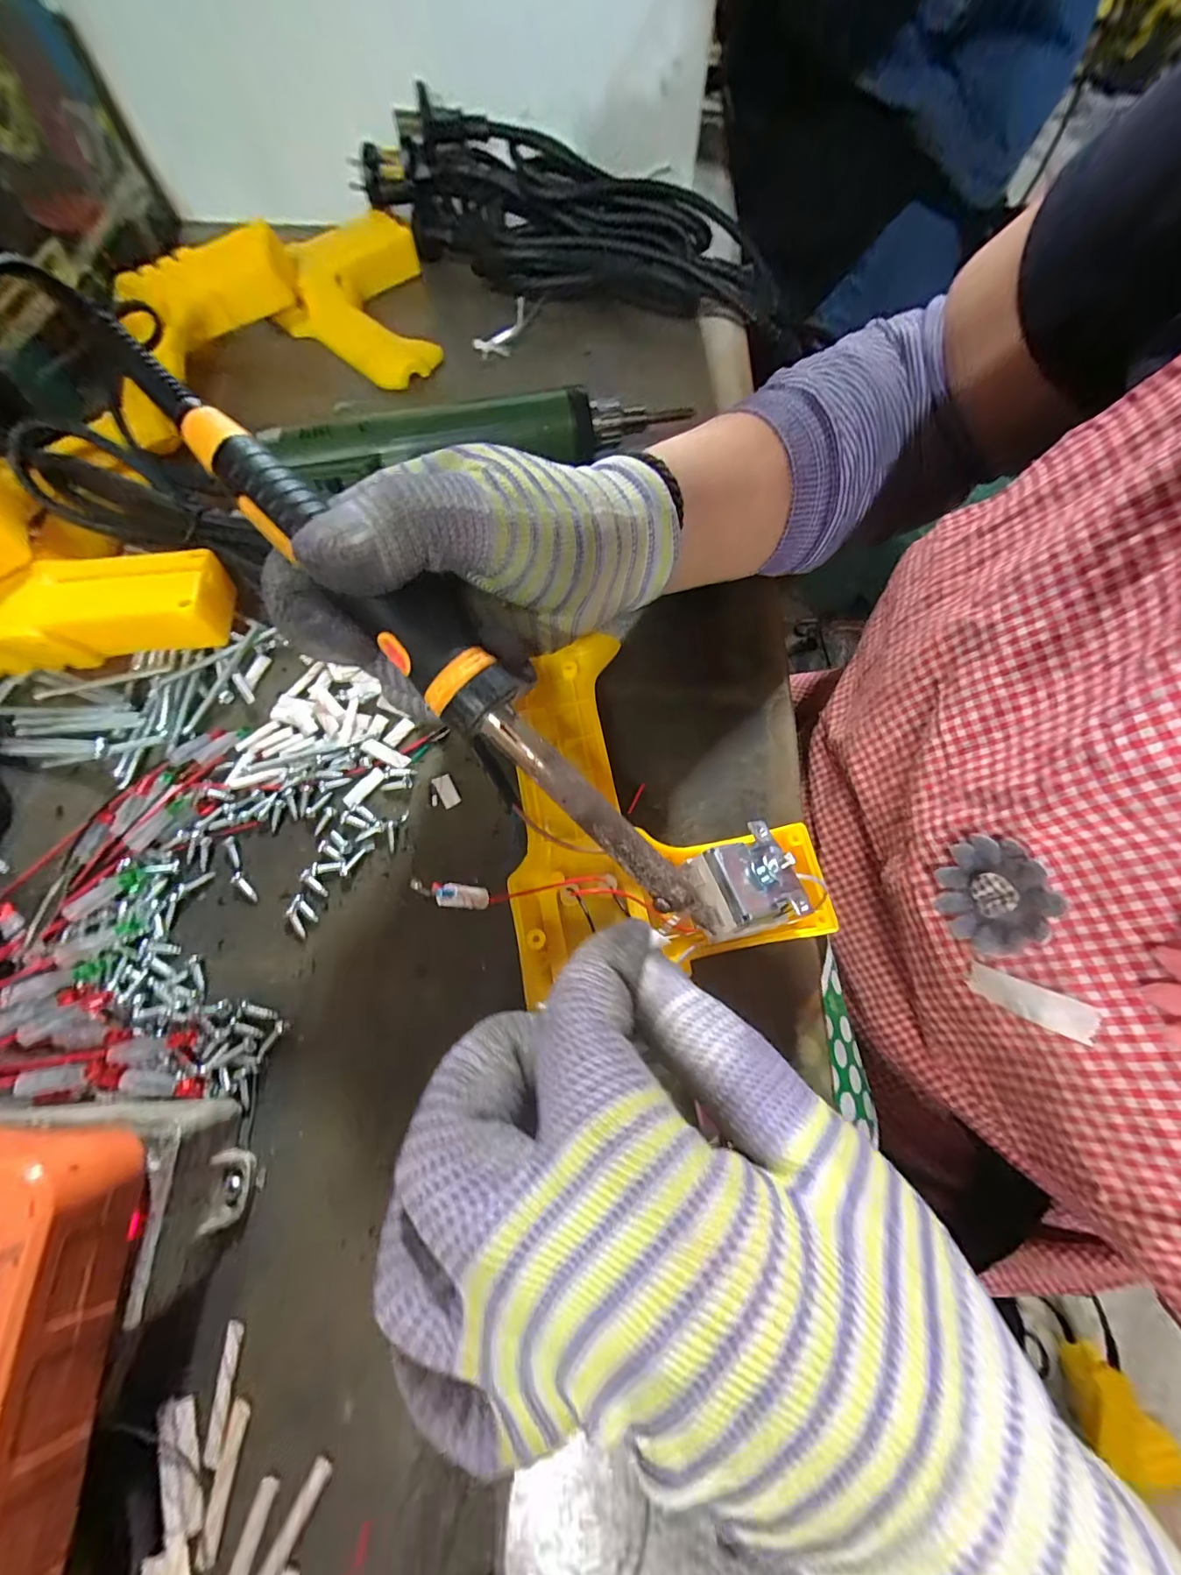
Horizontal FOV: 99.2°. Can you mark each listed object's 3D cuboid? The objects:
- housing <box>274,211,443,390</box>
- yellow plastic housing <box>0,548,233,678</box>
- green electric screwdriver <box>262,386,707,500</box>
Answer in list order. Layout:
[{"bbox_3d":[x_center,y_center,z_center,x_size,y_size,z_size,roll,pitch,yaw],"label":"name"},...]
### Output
[{"bbox_3d":[-0.171,-0.352,0.368,0.102,0.035,0.159,-13,69,-8],"label":"housing"},{"bbox_3d":[-0.237,-0.086,0.246,0.115,0.028,0.044,-10,68,-7],"label":"yellow plastic housing"},{"bbox_3d":[-0.057,-0.201,0.294,0.225,0.041,0.033,-16,69,-9],"label":"green electric screwdriver"}]

